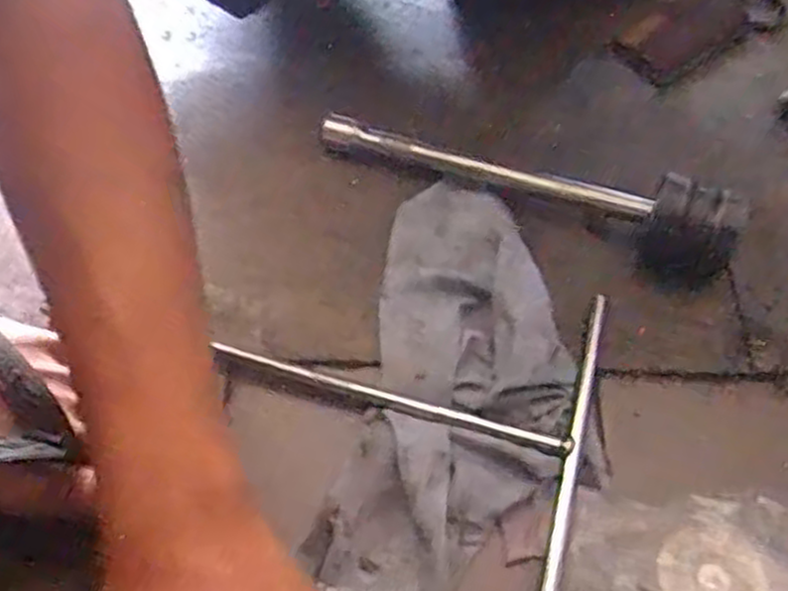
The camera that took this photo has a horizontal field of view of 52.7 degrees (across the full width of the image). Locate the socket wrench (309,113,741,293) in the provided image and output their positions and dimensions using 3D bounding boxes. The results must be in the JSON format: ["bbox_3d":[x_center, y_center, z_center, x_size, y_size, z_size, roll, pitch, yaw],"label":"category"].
[{"bbox_3d":[0.077,-0.069,0.484,0.257,0.039,0.041,20,59,12],"label":"socket wrench"}]

